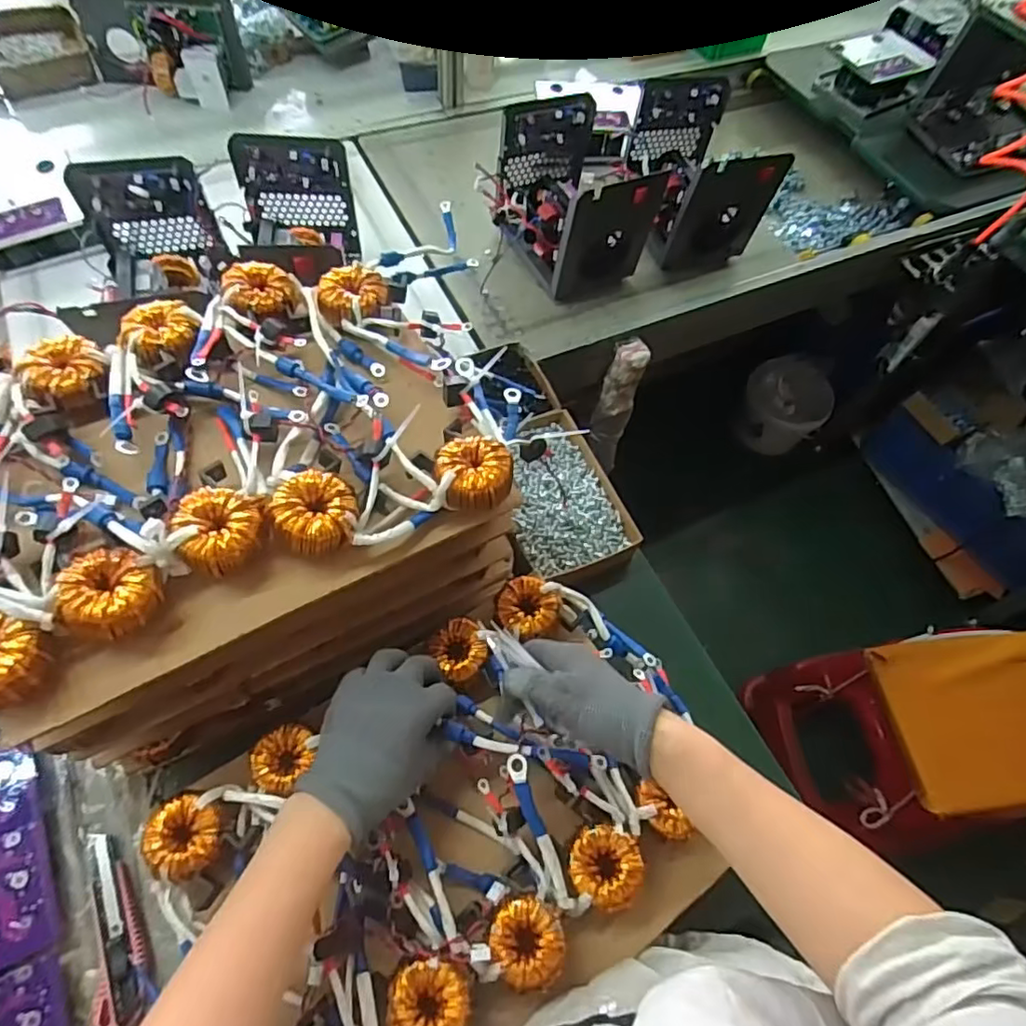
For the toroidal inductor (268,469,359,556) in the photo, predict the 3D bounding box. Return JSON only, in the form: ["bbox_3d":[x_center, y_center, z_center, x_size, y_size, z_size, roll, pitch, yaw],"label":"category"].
[{"bbox_3d":[-0.146,-0.002,0.452,0.059,0.025,0.057,2,61,-4],"label":"toroidal inductor"}]

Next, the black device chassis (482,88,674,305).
[{"bbox_3d":[0.083,-0.468,0.929,0.174,0.196,0.222,-22,66,-17],"label":"black device chassis"}]

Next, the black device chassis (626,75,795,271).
[{"bbox_3d":[0.289,-0.541,0.967,0.159,0.164,0.222,-10,63,-11],"label":"black device chassis"}]

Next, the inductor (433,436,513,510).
[{"bbox_3d":[-0.031,-0.034,0.480,0.058,0.025,0.057,2,61,-4],"label":"inductor"}]

